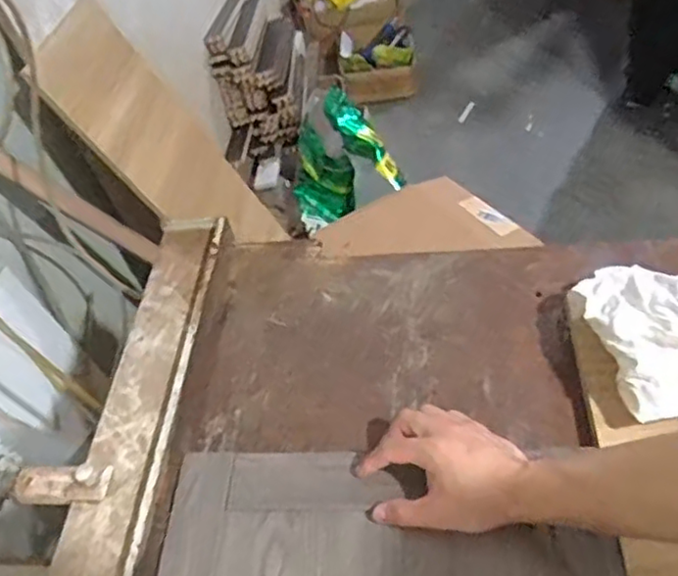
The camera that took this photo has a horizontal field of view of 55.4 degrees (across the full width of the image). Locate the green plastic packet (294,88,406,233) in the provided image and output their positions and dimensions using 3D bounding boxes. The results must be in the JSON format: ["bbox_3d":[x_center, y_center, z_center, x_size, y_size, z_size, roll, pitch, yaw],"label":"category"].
[{"bbox_3d":[0.070,-0.385,1.656,0.299,0.070,0.089,50,62,-7],"label":"green plastic packet"}]

